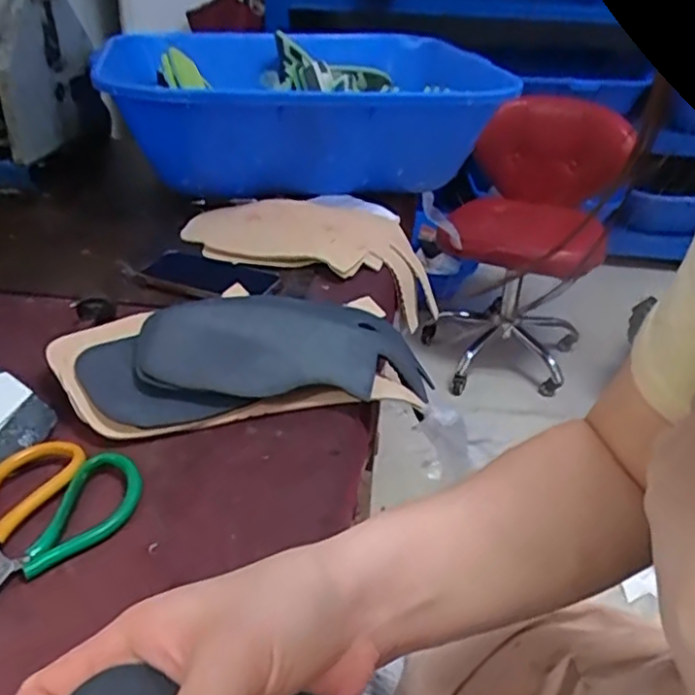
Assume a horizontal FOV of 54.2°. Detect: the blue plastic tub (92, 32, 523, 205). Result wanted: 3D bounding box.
[{"bbox_3d":[-0.051,-0.368,1.083,0.582,0.178,0.425,-12,34,-20],"label":"blue plastic tub"}]

